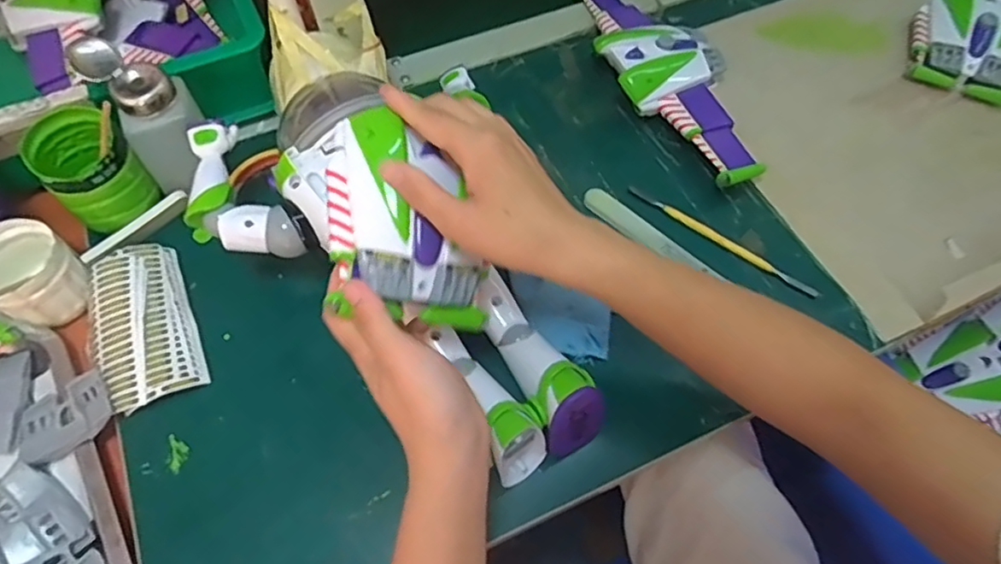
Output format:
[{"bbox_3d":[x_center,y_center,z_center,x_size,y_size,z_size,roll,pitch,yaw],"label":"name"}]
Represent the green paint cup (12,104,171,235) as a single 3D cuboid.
[{"bbox_3d":[-0.310,-0.087,0.470,0.068,0.063,0.063,40,68,19],"label":"green paint cup"}]

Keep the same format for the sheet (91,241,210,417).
[{"bbox_3d":[-0.262,0.030,0.455,0.064,0.024,0.126,-23,64,-12],"label":"sheet"}]

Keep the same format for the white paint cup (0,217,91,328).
[{"bbox_3d":[-0.348,-0.007,0.459,0.063,0.058,0.061,0,61,0],"label":"white paint cup"}]

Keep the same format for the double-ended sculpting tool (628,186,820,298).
[{"bbox_3d":[0.179,-0.035,0.510,0.168,0.004,0.010,35,67,17],"label":"double-ended sculpting tool"}]

